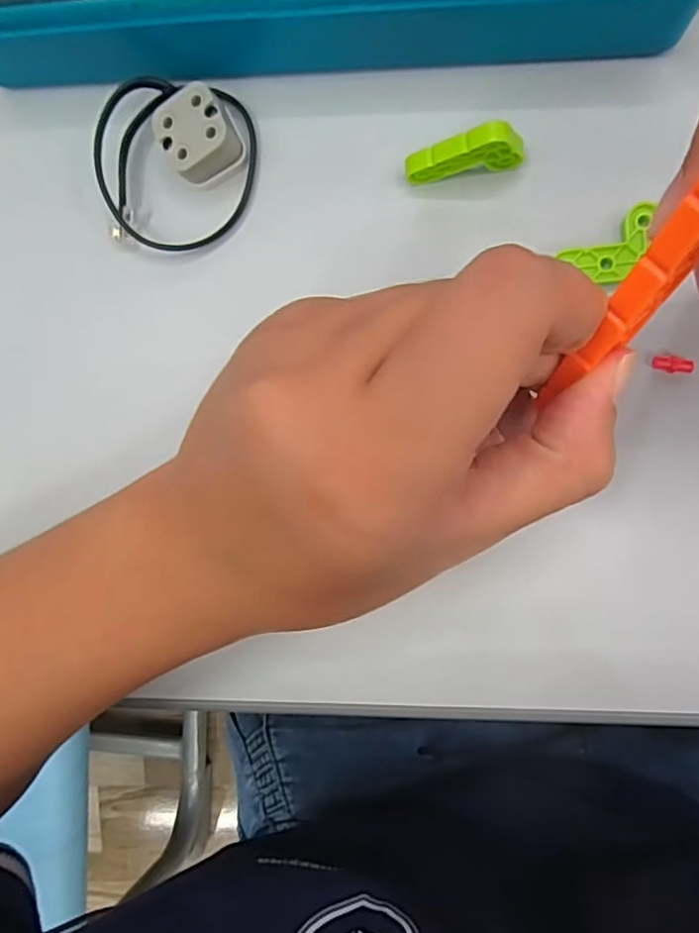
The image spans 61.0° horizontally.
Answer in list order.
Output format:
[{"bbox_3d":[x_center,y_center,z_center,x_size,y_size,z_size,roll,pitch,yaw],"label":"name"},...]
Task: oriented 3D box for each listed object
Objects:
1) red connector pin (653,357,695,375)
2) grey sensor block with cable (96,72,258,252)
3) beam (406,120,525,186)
[{"bbox_3d":[0.110,-0.034,0.200,0.012,0.004,0.005,9,91,9],"label":"red connector pin"},{"bbox_3d":[-0.063,-0.109,0.216,0.053,0.022,0.055,3,90,9],"label":"grey sensor block with cable"},{"bbox_3d":[0.039,-0.105,0.200,0.038,0.020,0.009,-3,89,9],"label":"beam"}]

